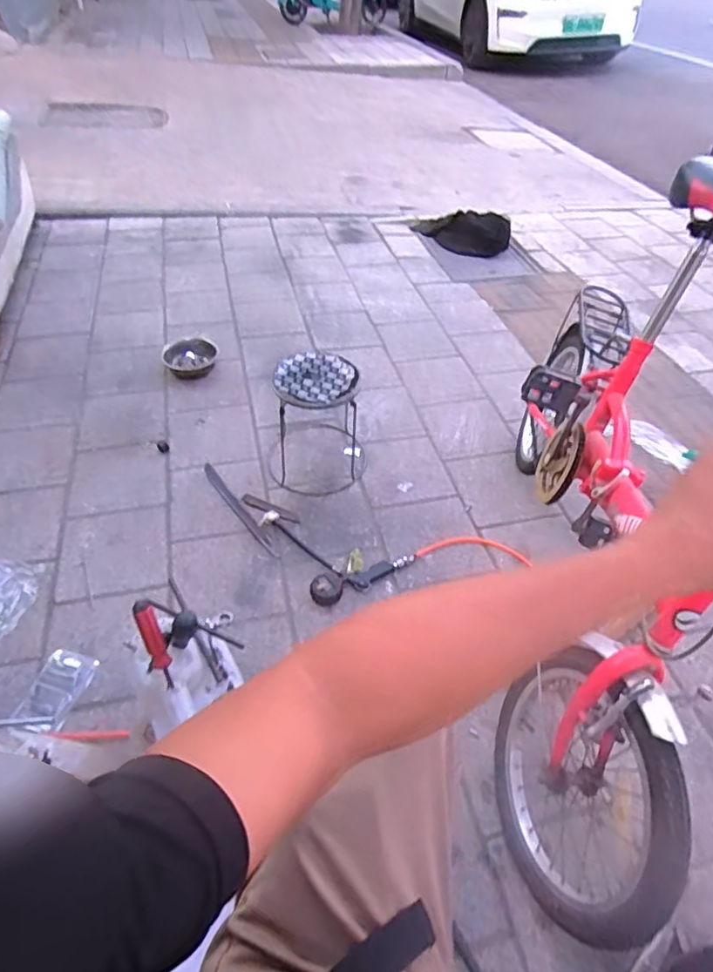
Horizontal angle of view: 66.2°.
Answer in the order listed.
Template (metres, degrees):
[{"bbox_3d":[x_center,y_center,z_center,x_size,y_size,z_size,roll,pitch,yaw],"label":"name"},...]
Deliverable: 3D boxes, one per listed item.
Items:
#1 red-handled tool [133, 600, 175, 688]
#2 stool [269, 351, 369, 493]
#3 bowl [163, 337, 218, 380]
[{"bbox_3d":[-0.265,0.209,0.721,0.024,0.124,0.018,-20,11,-20],"label":"red-handled tool"},{"bbox_3d":[-0.103,-0.190,1.464,0.267,0.278,0.293,2,48,-2],"label":"stool"},{"bbox_3d":[-0.553,-0.429,1.818,0.178,0.047,0.181,-4,49,-7],"label":"bowl"}]

